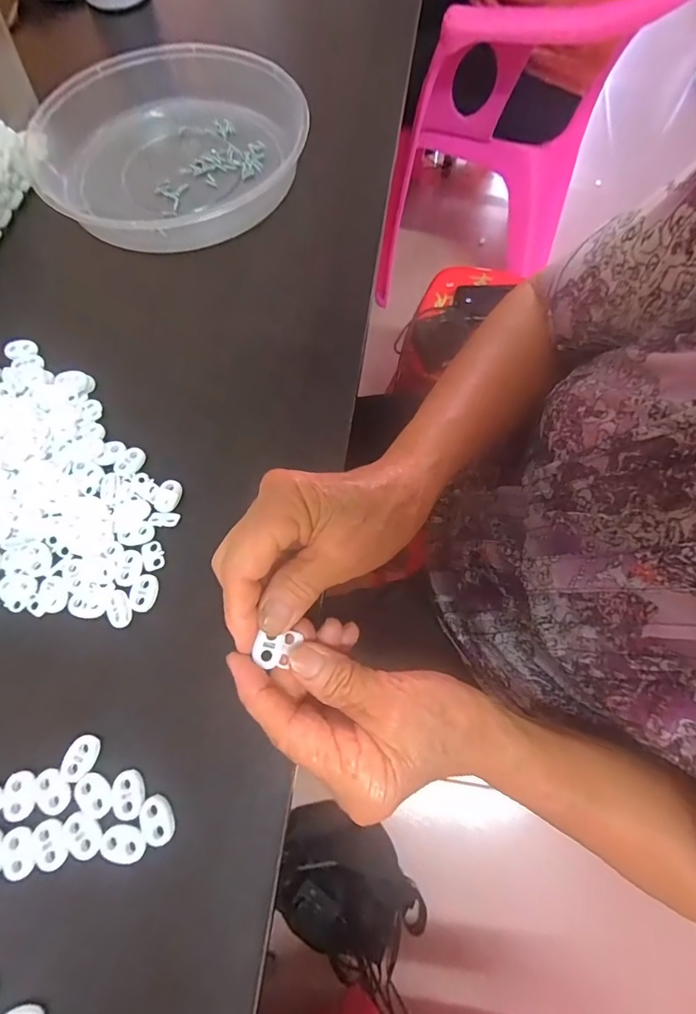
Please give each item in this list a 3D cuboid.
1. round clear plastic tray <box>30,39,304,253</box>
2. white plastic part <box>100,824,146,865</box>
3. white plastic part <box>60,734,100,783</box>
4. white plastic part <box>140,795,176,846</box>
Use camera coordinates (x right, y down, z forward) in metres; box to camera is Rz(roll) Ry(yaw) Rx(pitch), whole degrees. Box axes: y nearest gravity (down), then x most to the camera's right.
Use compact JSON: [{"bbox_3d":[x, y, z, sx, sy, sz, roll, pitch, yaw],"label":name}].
[{"bbox_3d":[-0.163,-0.338,0.402,0.232,0.046,0.232,1,68,-1],"label":"round clear plastic tray"},{"bbox_3d":[-0.114,0.170,0.218,0.023,0.004,0.015,12,68,3],"label":"white plastic part"},{"bbox_3d":[-0.145,0.135,0.234,0.016,0.004,0.022,15,68,5],"label":"white plastic part"},{"bbox_3d":[-0.099,0.162,0.225,0.014,0.005,0.023,-24,70,-11],"label":"white plastic part"}]

